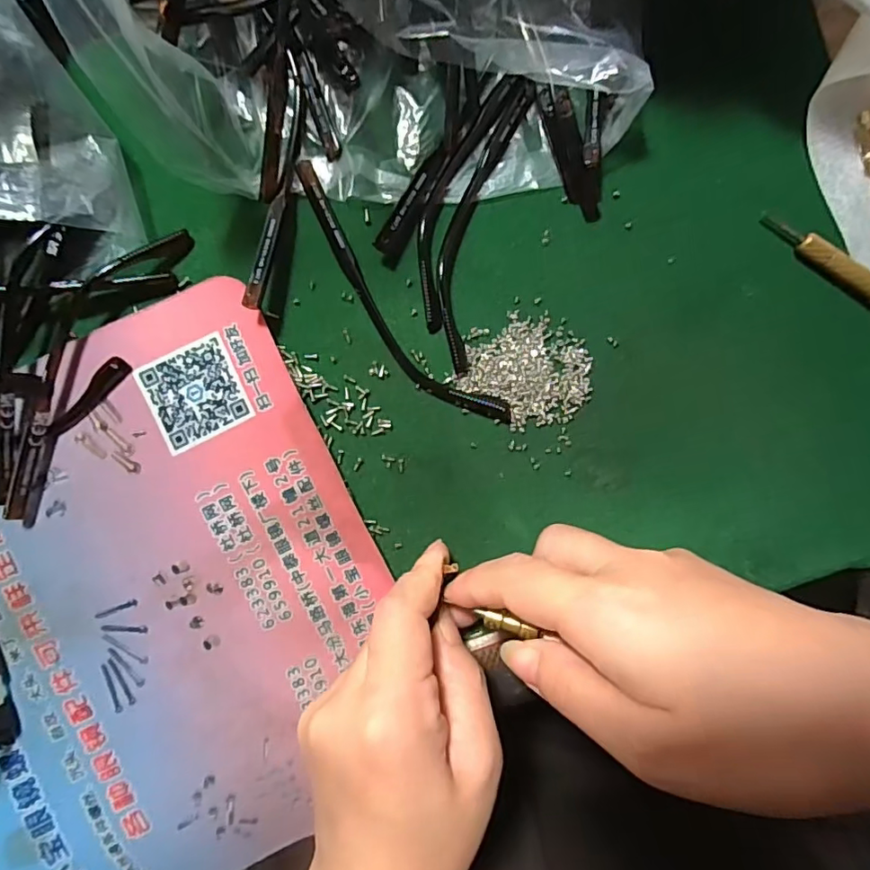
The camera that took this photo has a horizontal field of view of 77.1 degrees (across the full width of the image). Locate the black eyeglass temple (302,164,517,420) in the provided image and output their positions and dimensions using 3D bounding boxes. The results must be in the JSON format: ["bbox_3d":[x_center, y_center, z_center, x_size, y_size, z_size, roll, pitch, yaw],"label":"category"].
[{"bbox_3d":[-0.018,-0.052,0.227,0.024,0.008,0.132,-40,93,-1],"label":"black eyeglass temple"}]

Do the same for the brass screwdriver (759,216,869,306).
[{"bbox_3d":[0.181,-0.068,0.232,0.089,0.013,0.013,35,90,-3],"label":"brass screwdriver"}]

